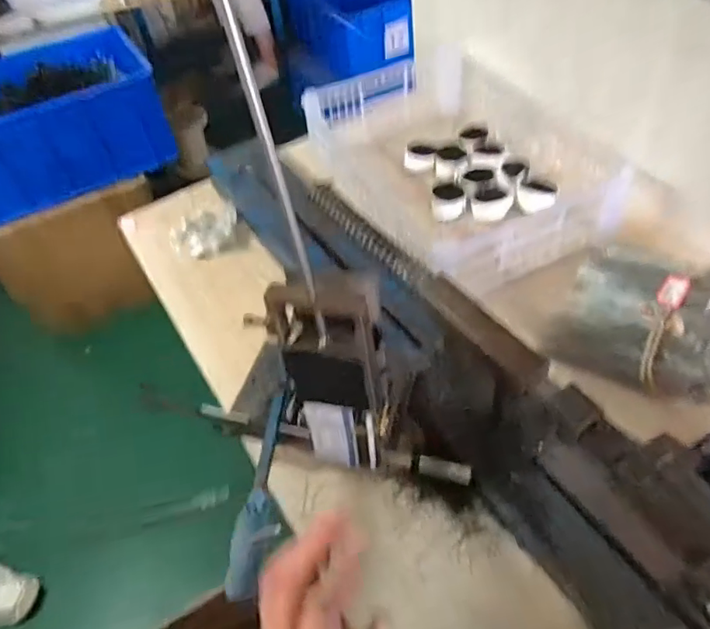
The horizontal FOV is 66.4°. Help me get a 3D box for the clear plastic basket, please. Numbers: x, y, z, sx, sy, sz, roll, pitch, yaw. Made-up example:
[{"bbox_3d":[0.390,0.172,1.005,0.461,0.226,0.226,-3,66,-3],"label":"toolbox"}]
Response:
[{"bbox_3d":[0.133,-0.221,0.784,0.294,0.113,0.438,-28,52,-17],"label":"clear plastic basket"}]

